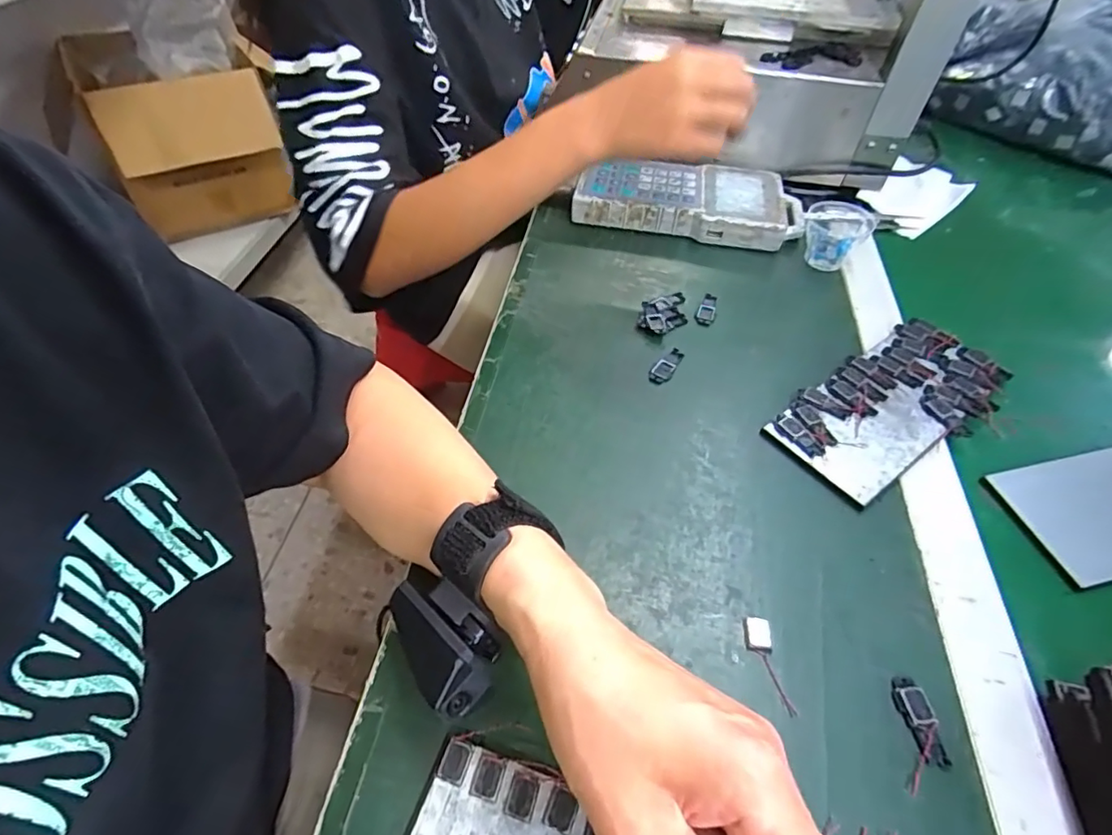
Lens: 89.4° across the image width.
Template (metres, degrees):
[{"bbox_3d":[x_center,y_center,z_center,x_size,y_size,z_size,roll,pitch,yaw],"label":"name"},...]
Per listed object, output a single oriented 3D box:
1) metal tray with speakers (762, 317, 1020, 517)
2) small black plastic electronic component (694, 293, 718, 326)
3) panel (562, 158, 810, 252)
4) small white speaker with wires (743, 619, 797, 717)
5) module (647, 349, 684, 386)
[{"bbox_3d":[0.249,-0.010,0.415,0.191,0.013,0.088,-29,57,-23],"label":"metal tray with speakers"},{"bbox_3d":[0.130,-0.093,0.484,0.017,0.004,0.039,19,52,14],"label":"small black plastic electronic component"},{"bbox_3d":[0.135,-0.220,0.570,0.220,0.035,0.100,9,51,6],"label":"panel"},{"bbox_3d":[0.111,0.131,0.297,0.015,0.005,0.049,-2,50,-3],"label":"small white speaker with wires"},{"bbox_3d":[0.087,-0.041,0.440,0.017,0.004,0.043,26,54,19],"label":"module"}]

